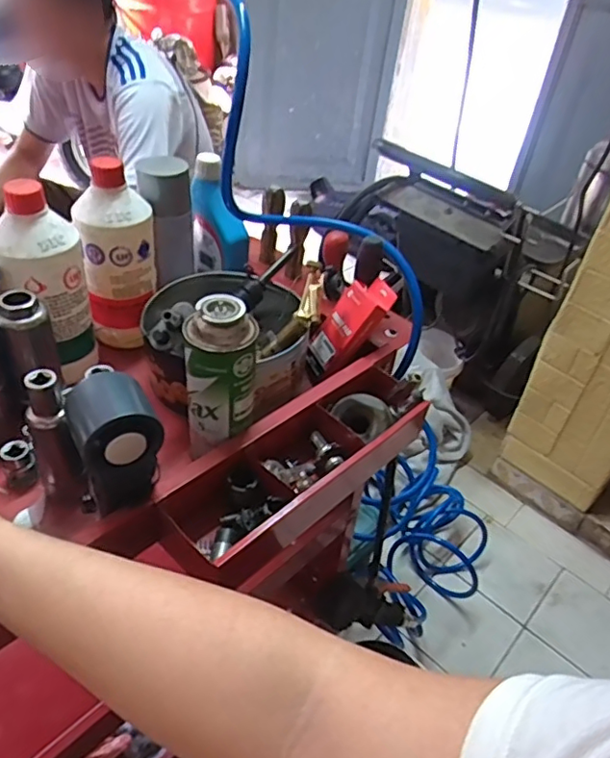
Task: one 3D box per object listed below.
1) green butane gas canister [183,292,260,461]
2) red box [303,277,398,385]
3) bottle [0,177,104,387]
[{"bbox_3d":[-0.078,-0.003,0.551,0.065,0.158,0.066,1,40,-7],"label":"green butane gas canister"},{"bbox_3d":[0.048,-0.060,0.698,0.024,0.143,0.060,24,20,-48],"label":"red box"},{"bbox_3d":[-0.277,-0.091,0.619,0.085,0.215,0.079,-9,43,-18],"label":"bottle"}]

